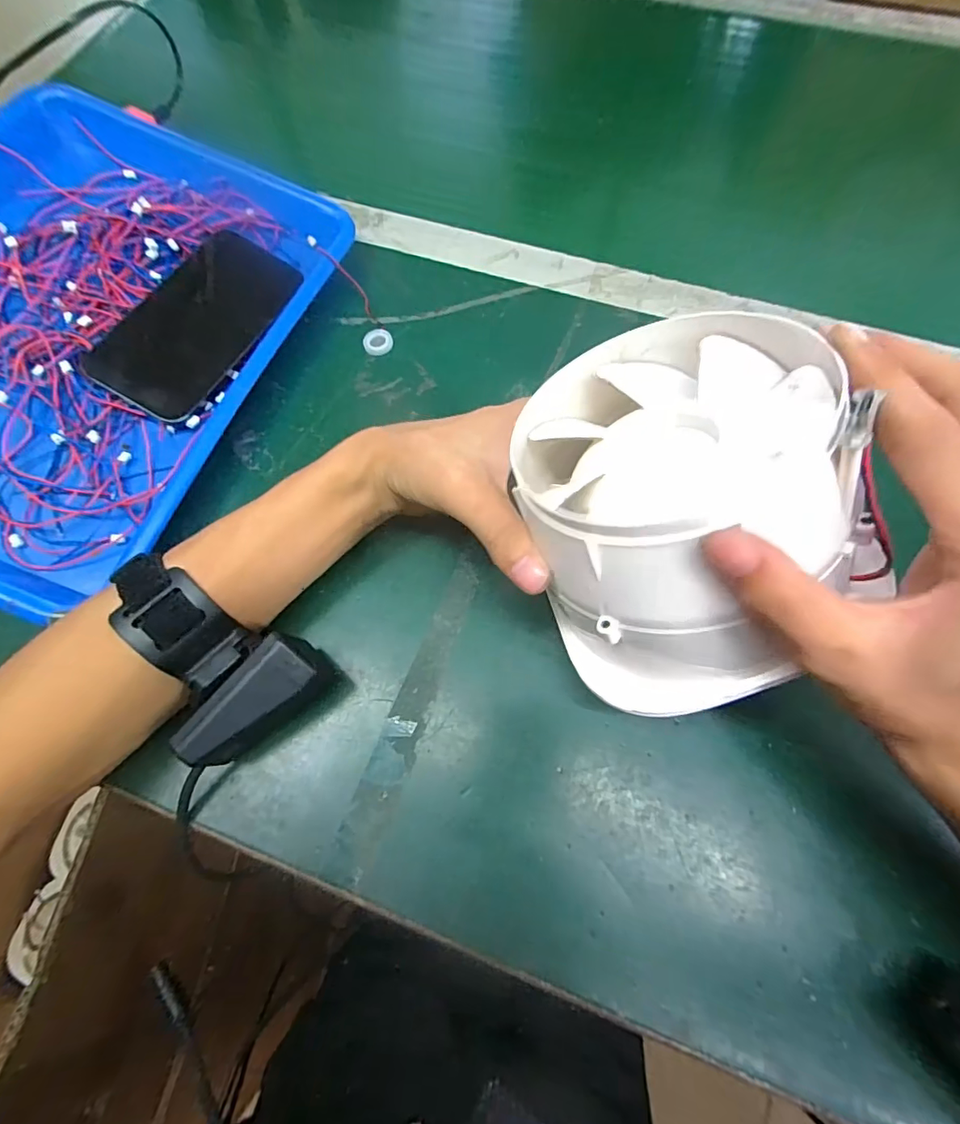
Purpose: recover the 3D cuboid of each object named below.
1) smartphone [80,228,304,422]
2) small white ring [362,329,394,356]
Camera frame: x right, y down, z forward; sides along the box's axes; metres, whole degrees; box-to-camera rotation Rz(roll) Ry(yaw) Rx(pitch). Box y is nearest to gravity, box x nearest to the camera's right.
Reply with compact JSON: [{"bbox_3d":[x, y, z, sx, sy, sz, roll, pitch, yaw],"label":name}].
[{"bbox_3d":[-0.190,-0.166,0.340,0.078,0.014,0.148,29,69,-11],"label":"smartphone"},{"bbox_3d":[-0.071,-0.153,0.348,0.020,0.004,0.022,0,69,1],"label":"small white ring"}]

